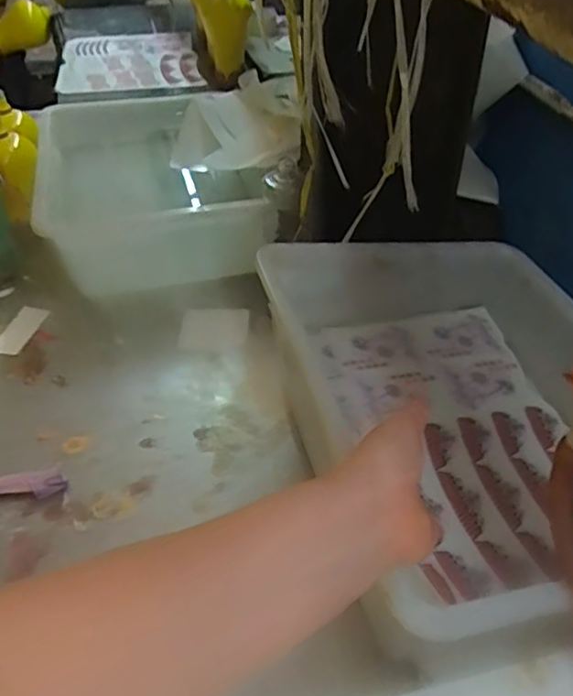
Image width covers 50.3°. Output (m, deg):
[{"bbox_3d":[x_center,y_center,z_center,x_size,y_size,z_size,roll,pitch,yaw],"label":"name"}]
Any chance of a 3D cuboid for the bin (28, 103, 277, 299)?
[{"bbox_3d":[-0.246,-0.285,1.096,0.360,0.173,0.506,-12,44,-11],"label":"bin"}]

